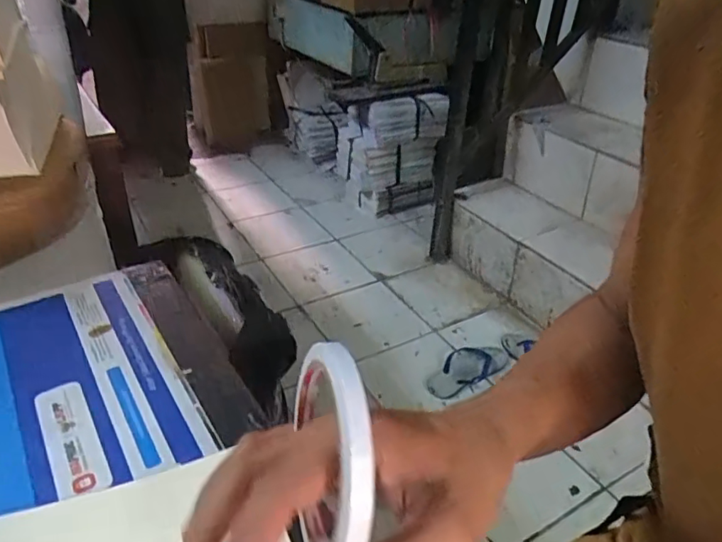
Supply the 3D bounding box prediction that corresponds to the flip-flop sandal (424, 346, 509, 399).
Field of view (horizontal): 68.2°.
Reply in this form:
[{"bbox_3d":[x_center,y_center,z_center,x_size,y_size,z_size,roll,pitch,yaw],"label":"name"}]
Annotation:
[{"bbox_3d":[0.267,0.253,1.400,0.238,0.048,0.112,-18,39,-28],"label":"flip-flop sandal"}]

